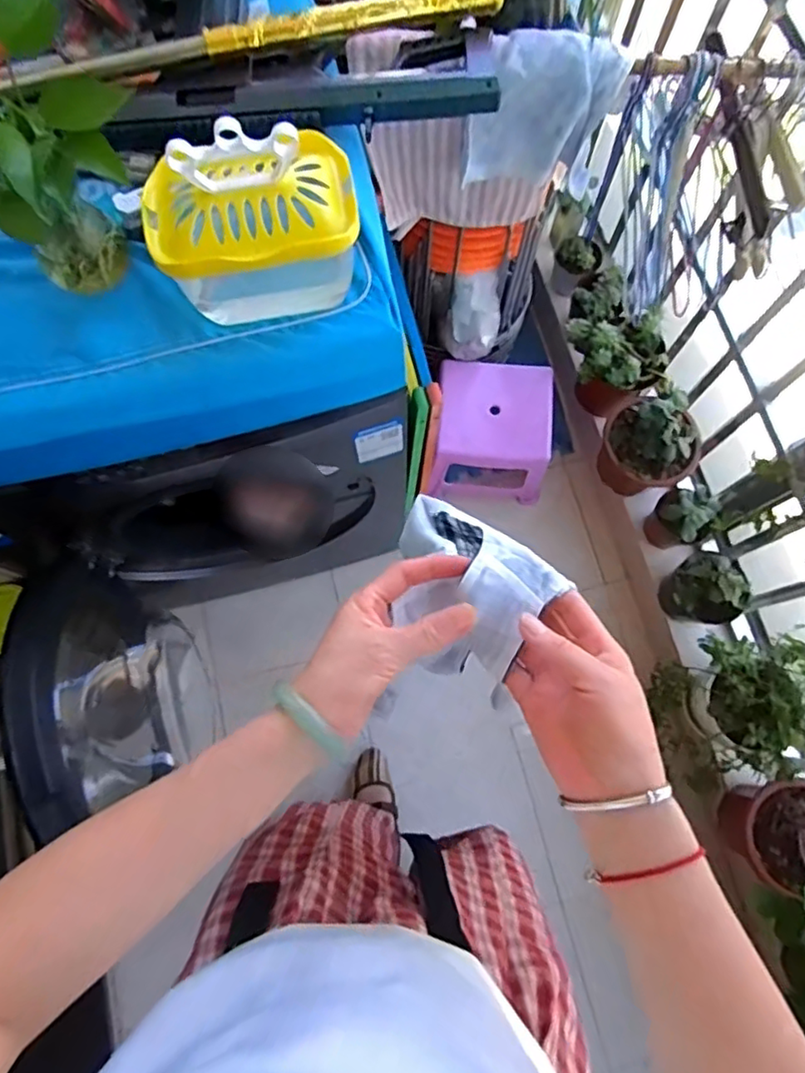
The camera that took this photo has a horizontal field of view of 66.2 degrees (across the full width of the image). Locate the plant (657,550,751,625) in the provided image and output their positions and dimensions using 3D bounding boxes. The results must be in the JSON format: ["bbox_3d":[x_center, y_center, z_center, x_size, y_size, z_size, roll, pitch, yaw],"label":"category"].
[{"bbox_3d":[0.583,0.099,1.195,0.132,0.164,0.141,-18,76,-4],"label":"plant"}]

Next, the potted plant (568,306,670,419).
[{"bbox_3d":[0.441,-0.351,1.322,0.173,0.242,0.174,-16,76,-4],"label":"potted plant"}]

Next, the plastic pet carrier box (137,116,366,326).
[{"bbox_3d":[-0.131,-0.277,0.557,0.177,0.165,0.112,-12,76,-3],"label":"plastic pet carrier box"}]

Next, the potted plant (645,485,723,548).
[{"bbox_3d":[0.571,-0.041,1.258,0.098,0.178,0.112,-32,78,-8],"label":"potted plant"}]

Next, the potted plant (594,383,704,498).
[{"bbox_3d":[0.496,-0.178,1.262,0.177,0.278,0.178,0,76,0],"label":"potted plant"}]

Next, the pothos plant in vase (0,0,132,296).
[{"bbox_3d":[-0.306,-0.316,0.544,0.159,0.227,0.144,36,79,9],"label":"pothos plant in vase"}]

